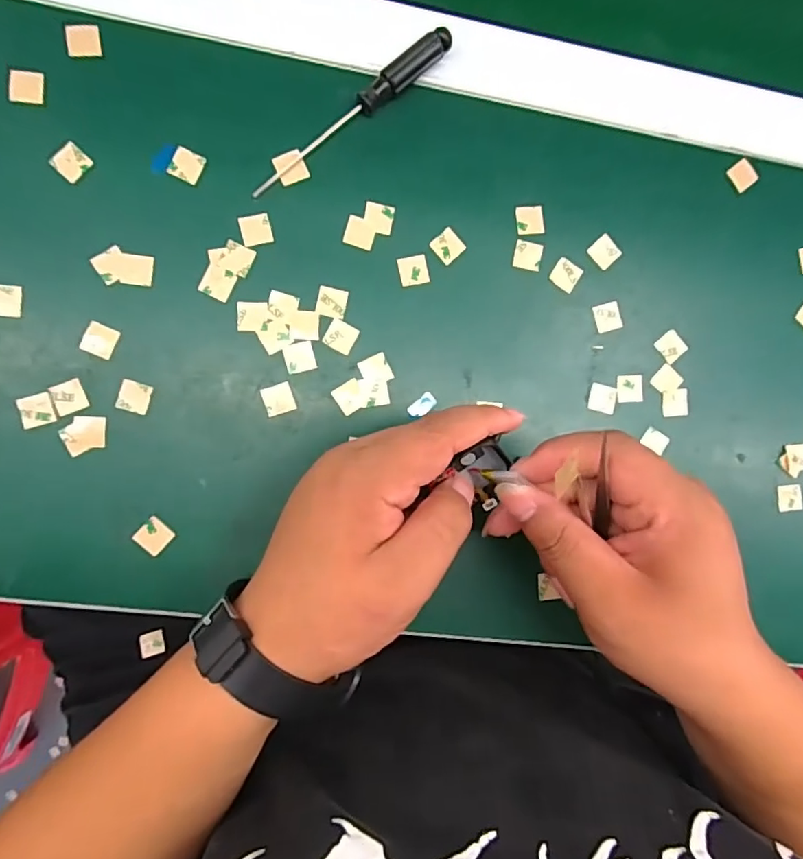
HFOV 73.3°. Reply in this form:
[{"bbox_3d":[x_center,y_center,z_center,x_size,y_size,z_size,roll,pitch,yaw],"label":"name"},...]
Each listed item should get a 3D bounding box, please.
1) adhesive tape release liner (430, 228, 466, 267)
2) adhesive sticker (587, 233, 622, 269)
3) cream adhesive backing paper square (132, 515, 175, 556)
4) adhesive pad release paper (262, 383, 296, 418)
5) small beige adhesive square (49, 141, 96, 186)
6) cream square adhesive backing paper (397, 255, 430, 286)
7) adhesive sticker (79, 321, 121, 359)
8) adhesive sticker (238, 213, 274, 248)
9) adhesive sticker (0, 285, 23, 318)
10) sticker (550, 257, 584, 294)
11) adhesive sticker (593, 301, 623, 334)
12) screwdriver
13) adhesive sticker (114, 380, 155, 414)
[{"bbox_3d":[0.025,-0.101,0.297,0.015,0.004,0.016,45,84,-8],"label":"adhesive tape release liner"},{"bbox_3d":[0.116,-0.101,0.308,0.016,0.004,0.016,44,90,-7],"label":"adhesive sticker"},{"bbox_3d":[-0.127,0.054,0.276,0.016,0.004,0.015,42,85,-6],"label":"cream adhesive backing paper square"},{"bbox_3d":[-0.065,-0.016,0.285,0.015,0.004,0.015,-18,93,-11],"label":"adhesive pad release paper"},{"bbox_3d":[-0.166,-0.134,0.270,0.016,0.004,0.016,44,85,-5],"label":"small beige adhesive square"},{"bbox_3d":[0.007,-0.087,0.295,0.016,0.004,0.016,-12,93,-7],"label":"cream square adhesive backing paper"},{"bbox_3d":[-0.153,-0.045,0.274,0.015,0.004,0.016,22,81,-11],"label":"adhesive sticker"},{"bbox_3d":[-0.076,-0.105,0.283,0.015,0.004,0.015,-16,96,-12],"label":"adhesive sticker"},{"bbox_3d":[-0.197,-0.064,0.267,0.015,0.004,0.016,1,89,-19],"label":"adhesive sticker"},{"bbox_3d":[0.093,-0.087,0.306,0.015,0.004,0.016,34,90,-6],"label":"sticker"},{"bbox_3d":[0.118,-0.064,0.309,0.016,0.004,0.016,-17,92,-5],"label":"adhesive sticker"},{"bbox_3d":[-0.024,-0.165,0.282,0.130,0.014,0.014,-43,95,-6],"label":"screwdriver"},{"bbox_3d":[-0.136,-0.017,0.275,0.015,0.004,0.015,16,88,-11],"label":"adhesive sticker"}]

